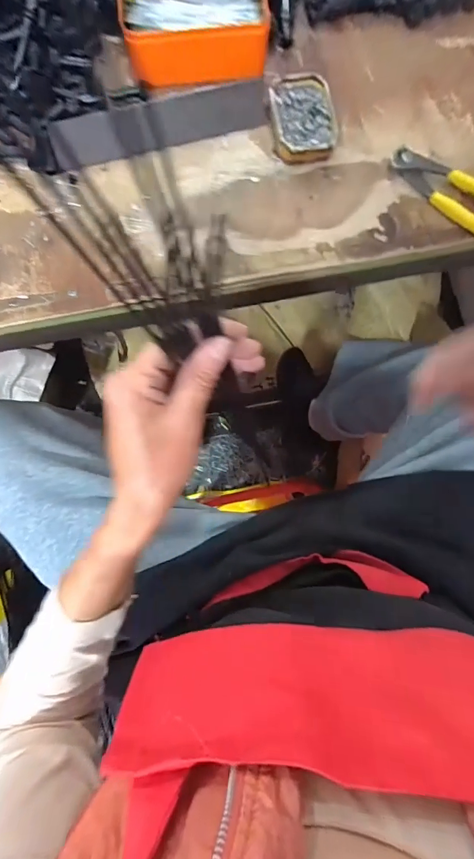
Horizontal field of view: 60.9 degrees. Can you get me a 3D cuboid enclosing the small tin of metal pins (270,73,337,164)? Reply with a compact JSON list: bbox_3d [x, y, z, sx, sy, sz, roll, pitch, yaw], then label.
[{"bbox_3d":[0.068,-0.318,0.411,0.062,0.018,0.089,-10,80,-3],"label":"small tin of metal pins"}]

